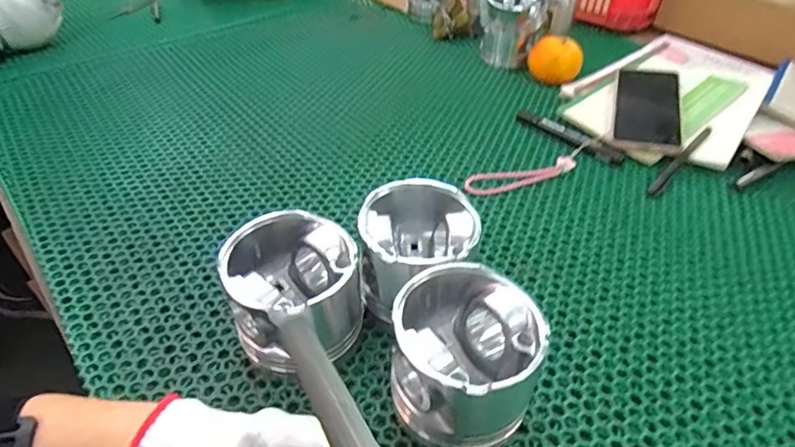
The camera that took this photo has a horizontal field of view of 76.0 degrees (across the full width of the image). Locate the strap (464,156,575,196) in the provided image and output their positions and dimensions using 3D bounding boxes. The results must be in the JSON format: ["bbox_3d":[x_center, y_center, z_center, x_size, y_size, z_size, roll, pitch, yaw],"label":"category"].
[{"bbox_3d":[0.140,-0.053,0.568,0.141,0.004,0.037,-14,45,-15],"label":"strap"}]

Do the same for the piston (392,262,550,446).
[{"bbox_3d":[0.044,0.092,0.342,0.089,0.095,0.097,0,43,0],"label":"piston"}]

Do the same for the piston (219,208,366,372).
[{"bbox_3d":[-0.075,0.053,0.377,0.088,0.082,0.094,0,43,0],"label":"piston"}]

